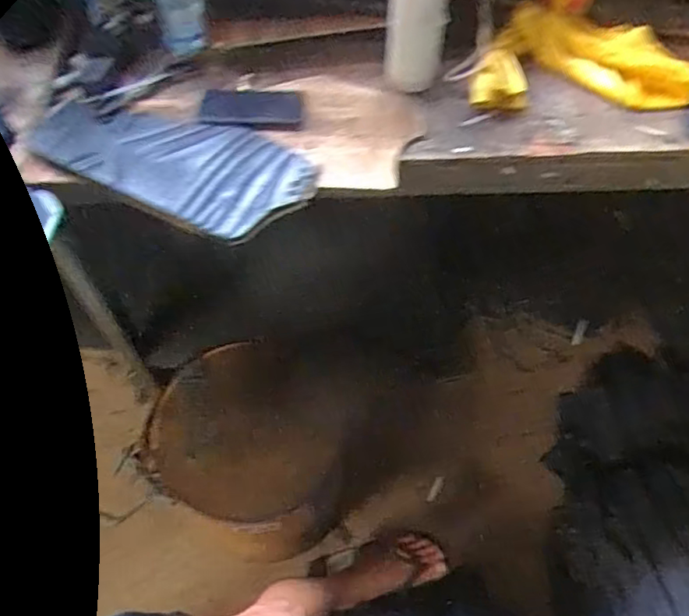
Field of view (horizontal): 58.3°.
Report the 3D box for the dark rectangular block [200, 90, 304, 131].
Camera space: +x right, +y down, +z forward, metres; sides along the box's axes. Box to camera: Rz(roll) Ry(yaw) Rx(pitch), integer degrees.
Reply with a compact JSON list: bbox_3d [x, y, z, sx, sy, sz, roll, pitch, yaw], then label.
[{"bbox_3d":[-0.144,-0.310,0.961,0.160,0.012,0.090,4,58,4],"label":"dark rectangular block"}]

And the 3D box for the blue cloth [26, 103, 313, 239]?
[{"bbox_3d":[-0.247,-0.219,0.890,0.413,0.024,0.181,23,61,15],"label":"blue cloth"}]

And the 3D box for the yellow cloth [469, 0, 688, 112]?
[{"bbox_3d":[0.394,-0.390,0.989,0.333,0.053,0.251,20,60,13],"label":"yellow cloth"}]

